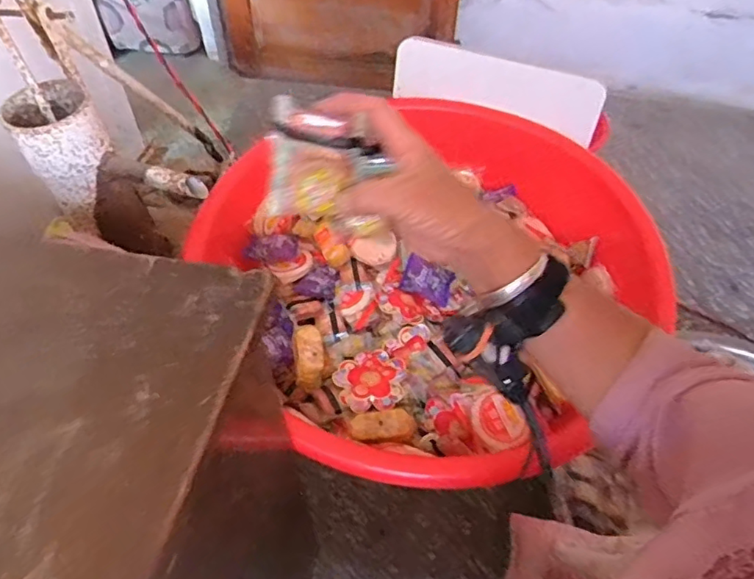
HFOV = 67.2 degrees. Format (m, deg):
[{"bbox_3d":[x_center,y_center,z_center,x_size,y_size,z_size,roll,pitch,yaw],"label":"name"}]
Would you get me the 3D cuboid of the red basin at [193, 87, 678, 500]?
[{"bbox_3d":[0.074,-0.025,0.812,0.598,0.190,0.562,1,51,-1],"label":"red basin"}]

